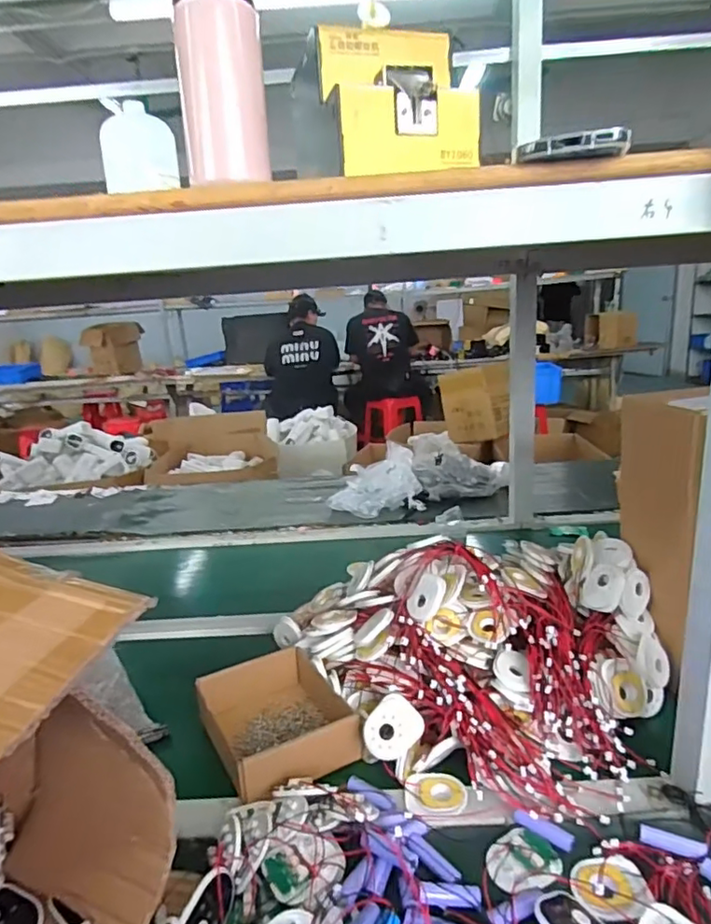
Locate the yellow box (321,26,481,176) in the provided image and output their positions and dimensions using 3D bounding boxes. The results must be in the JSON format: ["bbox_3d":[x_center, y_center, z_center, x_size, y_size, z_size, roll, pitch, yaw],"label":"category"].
[{"bbox_3d":[0.034,-0.311,0.499,0.131,0.125,0.072,-8,16,-15],"label":"yellow box"}]

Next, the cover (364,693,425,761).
[{"bbox_3d":[0.038,0.263,0.574,0.049,0.007,0.060,37,71,23],"label":"cover"}]

